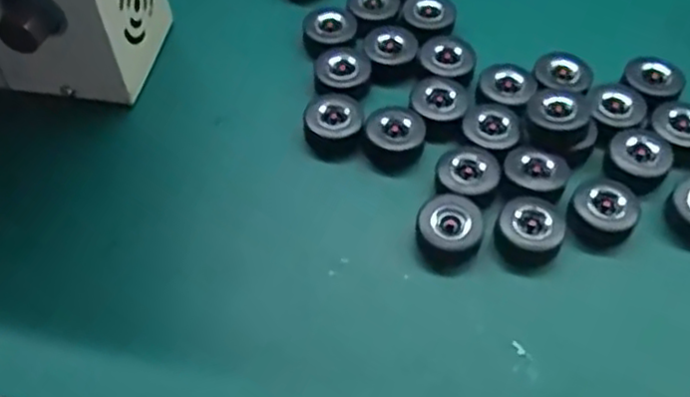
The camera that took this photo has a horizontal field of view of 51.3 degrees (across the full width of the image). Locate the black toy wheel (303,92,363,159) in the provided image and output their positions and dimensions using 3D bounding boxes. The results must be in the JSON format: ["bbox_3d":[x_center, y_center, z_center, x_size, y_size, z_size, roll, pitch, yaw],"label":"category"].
[{"bbox_3d":[-0.007,-0.046,0.457,0.036,0.023,0.033,6,57,5],"label":"black toy wheel"}]

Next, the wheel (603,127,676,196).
[{"bbox_3d":[0.179,-0.023,0.439,0.035,0.021,0.037,-1,57,1],"label":"wheel"}]

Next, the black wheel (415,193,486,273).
[{"bbox_3d":[0.059,0.019,0.408,0.036,0.017,0.041,15,59,11],"label":"black wheel"}]

